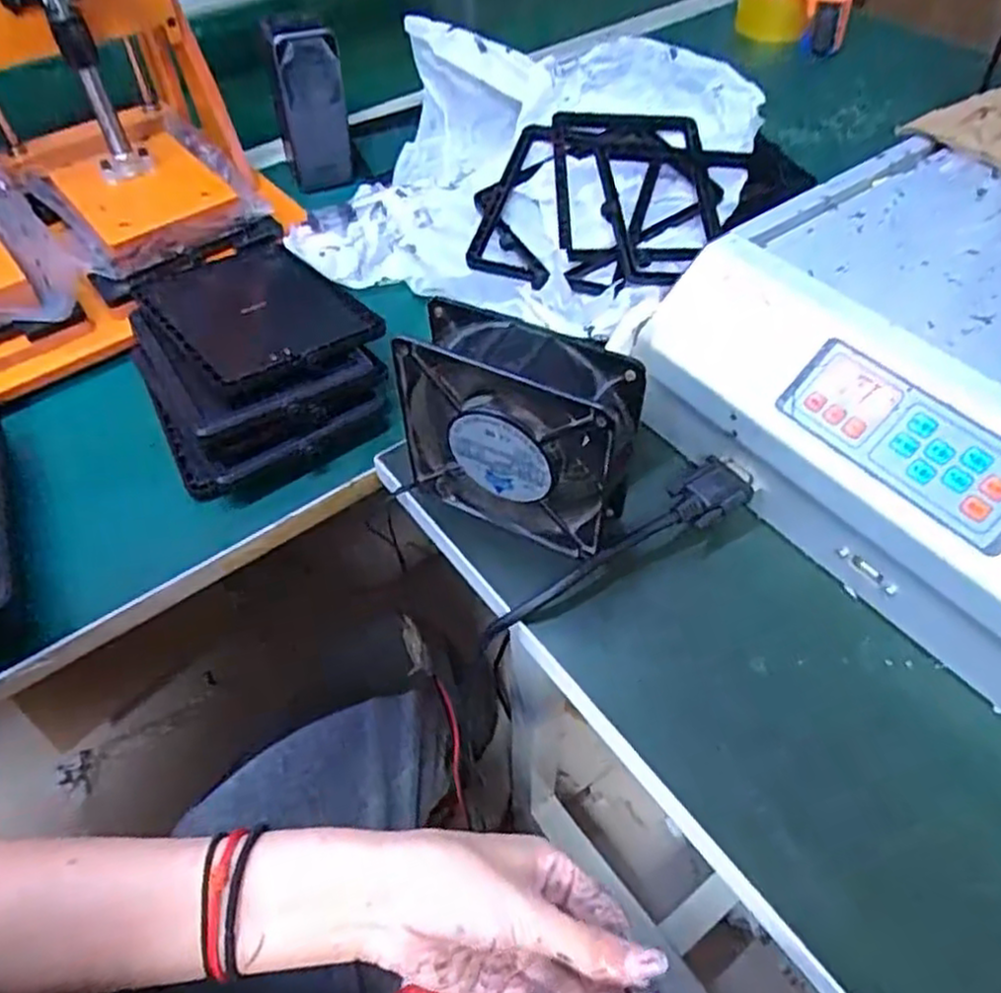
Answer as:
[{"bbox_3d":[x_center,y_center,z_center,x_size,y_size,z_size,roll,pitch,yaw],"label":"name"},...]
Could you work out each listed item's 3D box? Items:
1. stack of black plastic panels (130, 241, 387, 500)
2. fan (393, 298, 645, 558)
[{"bbox_3d":[-0.173,-0.108,0.518,0.151,0.052,0.216,-25,55,-17],"label":"stack of black plastic panels"},{"bbox_3d":[0.008,-0.031,0.392,0.122,0.117,0.047,19,54,16],"label":"fan"}]

